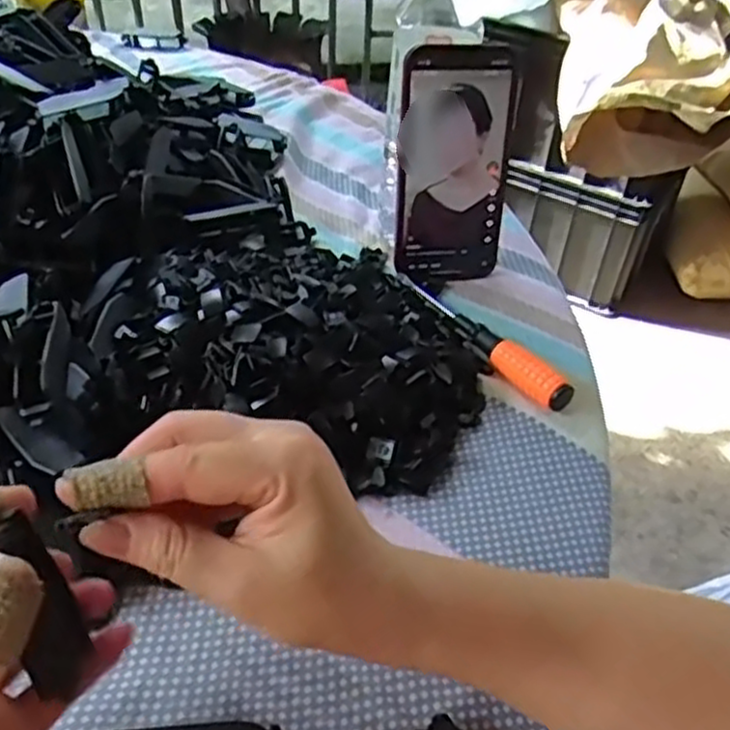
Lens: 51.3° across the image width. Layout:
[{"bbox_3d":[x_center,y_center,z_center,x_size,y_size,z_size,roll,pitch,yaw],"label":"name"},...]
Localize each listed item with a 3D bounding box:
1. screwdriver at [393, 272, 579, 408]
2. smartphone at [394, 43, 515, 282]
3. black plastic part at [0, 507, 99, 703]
[{"bbox_3d":[0.071,-0.022,0.490,0.017,0.020,0.156,-21,45,-26],"label":"screwdriver"},{"bbox_3d":[0.060,-0.133,0.518,0.071,0.154,0.012,-1,30,-7],"label":"smartphone"},{"bbox_3d":[-0.109,0.081,0.255,0.021,0.067,0.013,-22,30,-28],"label":"black plastic part"}]

